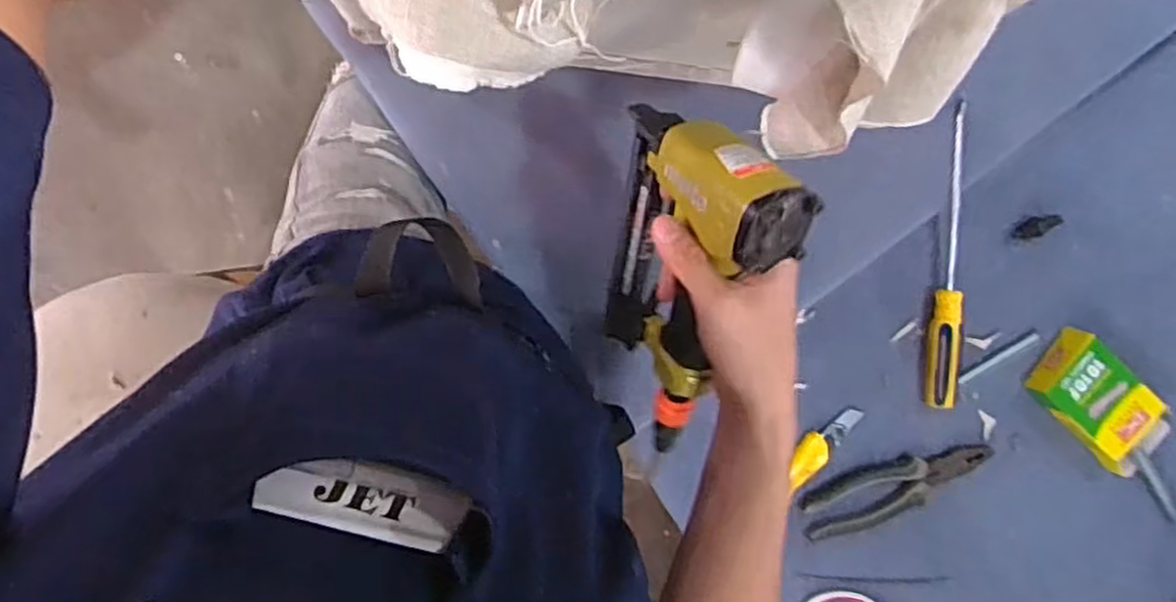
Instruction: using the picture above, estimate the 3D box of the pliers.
[{"bbox_3d":[0.315,0.192,0.779,0.200,0.015,0.068,-11,97,-5],"label":"pliers"}]

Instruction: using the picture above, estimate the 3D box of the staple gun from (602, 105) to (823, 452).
[{"bbox_3d":[0.064,-0.017,0.501,0.058,0.246,0.128,-17,58,-21],"label":"staple gun"}]

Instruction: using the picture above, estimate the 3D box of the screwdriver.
[{"bbox_3d":[0.346,-0.036,0.736,0.033,0.030,0.288,-4,97,-6],"label":"screwdriver"}]

